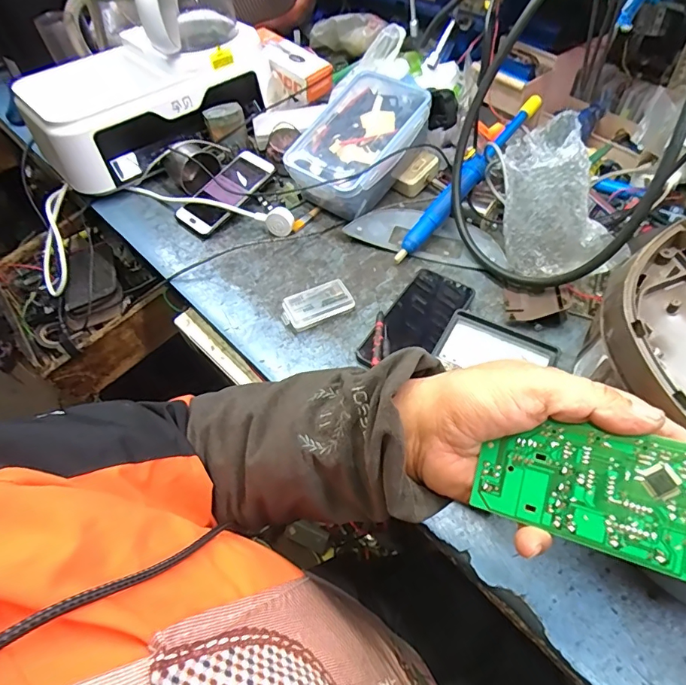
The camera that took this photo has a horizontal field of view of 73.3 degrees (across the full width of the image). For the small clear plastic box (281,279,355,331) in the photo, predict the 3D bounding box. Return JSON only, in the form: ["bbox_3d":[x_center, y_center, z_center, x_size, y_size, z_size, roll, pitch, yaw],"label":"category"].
[{"bbox_3d":[-0.031,-0.045,0.565,0.085,0.023,0.044,-23,55,-14],"label":"small clear plastic box"}]

